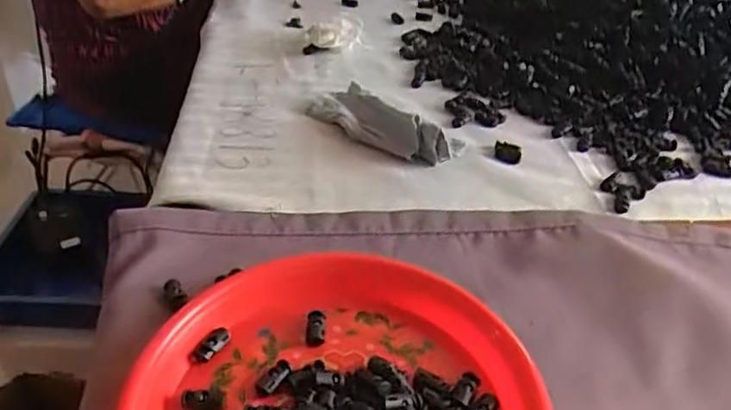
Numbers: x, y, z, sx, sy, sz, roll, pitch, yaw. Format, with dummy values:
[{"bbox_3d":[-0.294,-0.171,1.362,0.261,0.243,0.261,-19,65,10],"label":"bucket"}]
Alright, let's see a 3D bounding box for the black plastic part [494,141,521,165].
[{"bbox_3d":[0.150,-0.054,0.656,0.027,0.007,0.032,8,39,6],"label":"black plastic part"}]

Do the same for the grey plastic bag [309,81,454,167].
[{"bbox_3d":[0.009,-0.093,0.666,0.071,0.042,0.179,-24,45,-29],"label":"grey plastic bag"}]

